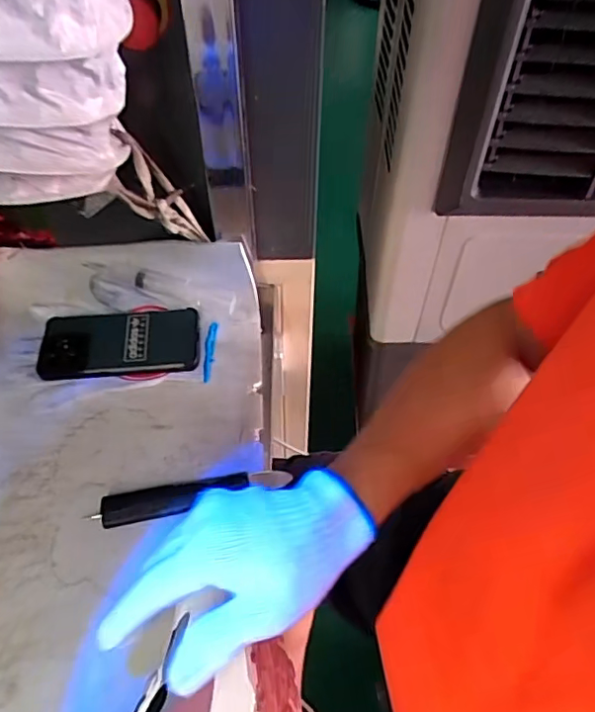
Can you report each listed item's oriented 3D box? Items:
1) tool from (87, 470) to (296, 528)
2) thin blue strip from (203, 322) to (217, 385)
[{"bbox_3d":[-0.095,0.126,0.506,0.176,0.017,0.029,-8,53,-8],"label":"tool"},{"bbox_3d":[-0.095,-0.006,0.606,0.011,0.010,0.073,1,52,0],"label":"thin blue strip"}]

